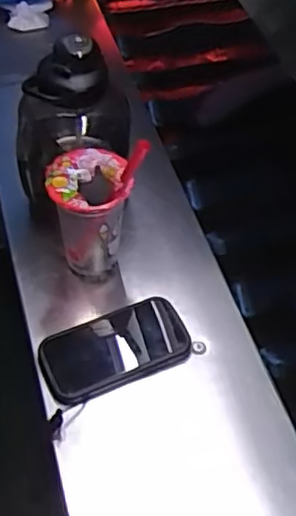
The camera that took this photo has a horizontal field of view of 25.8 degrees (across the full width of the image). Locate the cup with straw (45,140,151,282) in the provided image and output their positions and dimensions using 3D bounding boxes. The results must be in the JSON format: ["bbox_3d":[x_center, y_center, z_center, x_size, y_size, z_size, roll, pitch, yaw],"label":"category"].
[{"bbox_3d":[-0.057,-0.055,0.703,0.089,0.194,0.089,-1,51,1],"label":"cup with straw"}]

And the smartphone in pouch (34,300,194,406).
[{"bbox_3d":[-0.035,0.100,0.700,0.157,0.030,0.080,-22,53,-15],"label":"smartphone in pouch"}]

